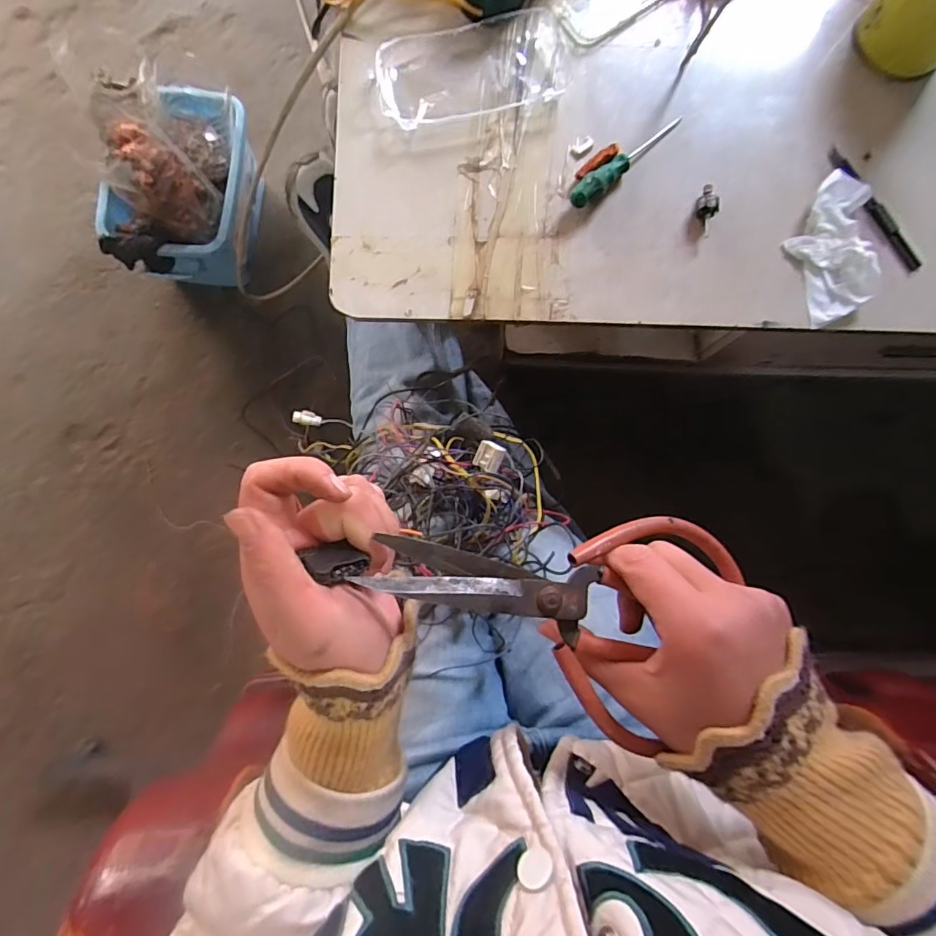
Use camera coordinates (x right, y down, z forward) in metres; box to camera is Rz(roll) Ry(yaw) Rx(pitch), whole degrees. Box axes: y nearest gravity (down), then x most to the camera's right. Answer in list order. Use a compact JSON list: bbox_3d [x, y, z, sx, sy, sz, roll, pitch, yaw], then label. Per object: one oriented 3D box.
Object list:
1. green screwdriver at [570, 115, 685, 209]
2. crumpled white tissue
[{"bbox_3d":[0.148,-0.285,0.474,0.136,0.020,0.021,-41,87,-5],"label":"green screwdriver"},{"bbox_3d":[0.332,-0.199,0.471,0.062,0.028,0.130,-6,85,-2],"label":"crumpled white tissue"}]

